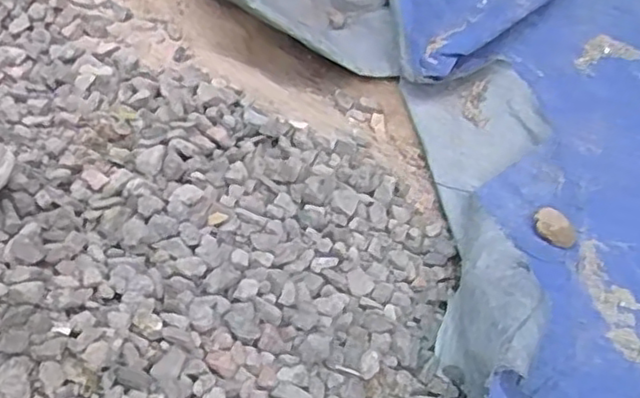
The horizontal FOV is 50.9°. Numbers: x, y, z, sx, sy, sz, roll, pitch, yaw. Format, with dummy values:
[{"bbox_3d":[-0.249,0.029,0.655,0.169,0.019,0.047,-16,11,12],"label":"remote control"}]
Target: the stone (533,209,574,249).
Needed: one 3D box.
[{"bbox_3d":[0.338,0.043,0.974,0.048,0.019,0.064,-24,60,-17],"label":"stone"}]

